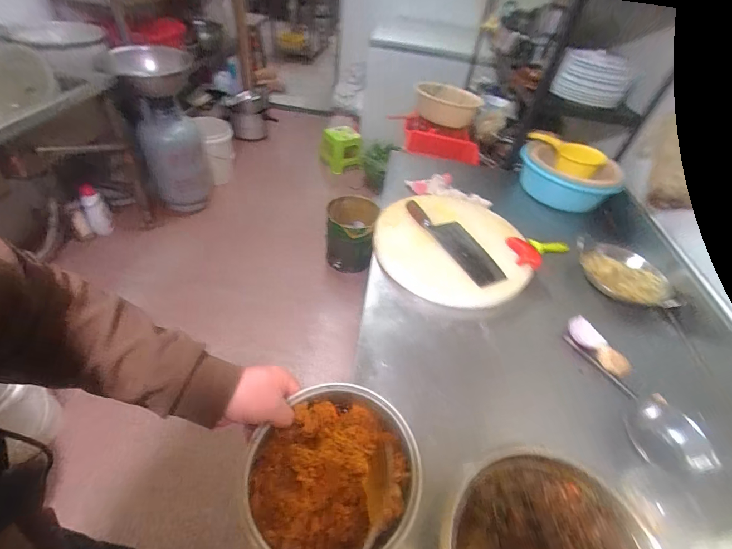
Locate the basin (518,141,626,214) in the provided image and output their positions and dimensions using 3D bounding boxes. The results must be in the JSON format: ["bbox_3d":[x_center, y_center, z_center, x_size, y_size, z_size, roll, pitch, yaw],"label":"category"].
[{"bbox_3d":[0.708,-0.370,1.285,0.294,0.150,0.294,3,46,-4],"label":"basin"}]

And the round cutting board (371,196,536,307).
[{"bbox_3d":[0.228,-0.110,0.978,0.394,0.031,0.430,4,46,-3],"label":"round cutting board"}]

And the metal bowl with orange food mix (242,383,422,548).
[{"bbox_3d":[-0.036,0.249,0.437,0.188,0.082,0.204,3,46,-4],"label":"metal bowl with orange food mix"}]

